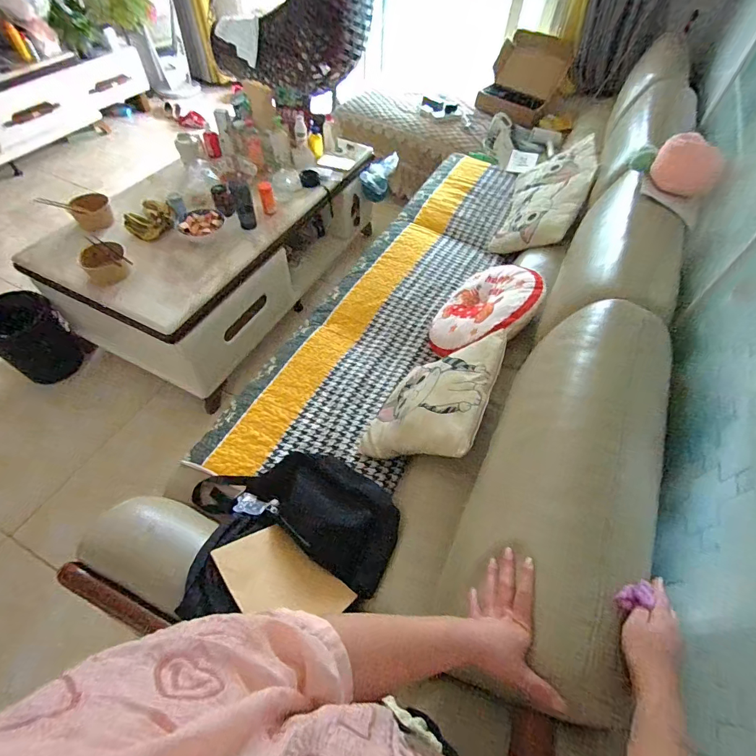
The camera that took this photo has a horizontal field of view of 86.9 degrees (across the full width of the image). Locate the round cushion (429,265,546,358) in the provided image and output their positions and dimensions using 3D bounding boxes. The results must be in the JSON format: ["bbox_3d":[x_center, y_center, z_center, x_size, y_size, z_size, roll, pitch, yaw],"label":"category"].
[{"bbox_3d":[0.311,-0.196,1.203,0.349,0.071,0.348,-48,31,-8],"label":"round cushion"}]

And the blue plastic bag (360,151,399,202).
[{"bbox_3d":[0.010,-0.898,1.783,0.112,0.135,0.178,23,57,12],"label":"blue plastic bag"}]

